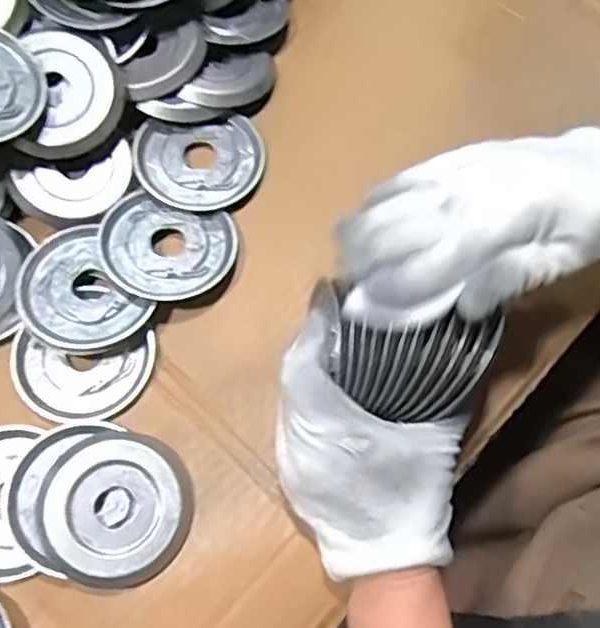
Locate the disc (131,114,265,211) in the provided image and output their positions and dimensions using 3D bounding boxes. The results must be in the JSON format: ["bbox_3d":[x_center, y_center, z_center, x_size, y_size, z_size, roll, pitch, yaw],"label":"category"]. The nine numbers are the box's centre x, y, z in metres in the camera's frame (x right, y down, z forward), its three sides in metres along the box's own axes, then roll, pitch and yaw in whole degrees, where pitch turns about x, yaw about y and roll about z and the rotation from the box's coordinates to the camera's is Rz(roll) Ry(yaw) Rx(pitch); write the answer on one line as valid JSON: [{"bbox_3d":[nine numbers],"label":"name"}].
[{"bbox_3d":[-0.068,-0.103,0.444,0.085,0.013,0.069,-7,73,-2],"label":"disc"}]

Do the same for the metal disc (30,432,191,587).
[{"bbox_3d":[-0.107,0.112,0.379,0.082,0.020,0.081,0,73,1],"label":"metal disc"}]

